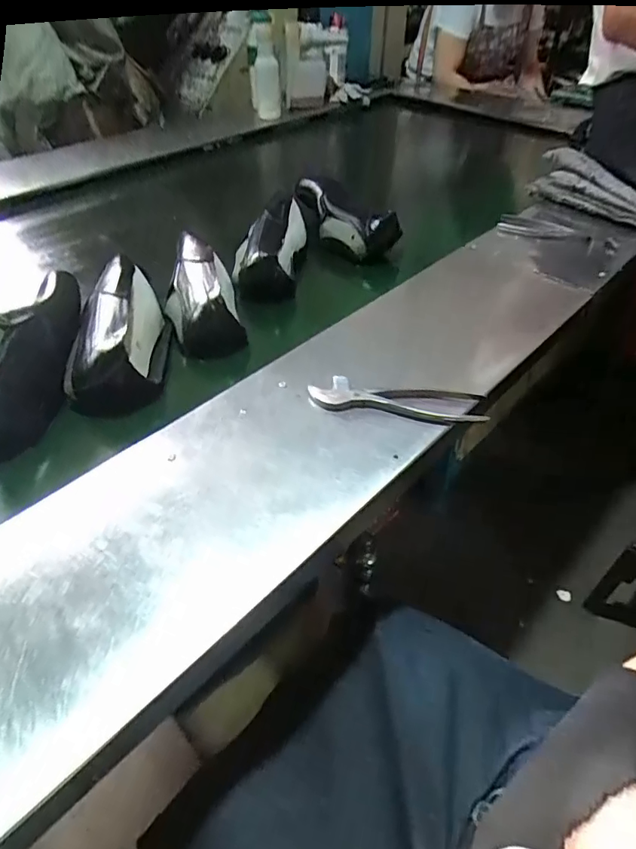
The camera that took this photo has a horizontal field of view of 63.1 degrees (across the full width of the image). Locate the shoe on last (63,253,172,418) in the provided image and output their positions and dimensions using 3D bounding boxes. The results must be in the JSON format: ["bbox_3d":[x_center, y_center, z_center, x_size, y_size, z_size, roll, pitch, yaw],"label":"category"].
[{"bbox_3d":[-0.251,-0.130,0.675,0.101,0.087,0.256,-4,43,-7],"label":"shoe on last"}]

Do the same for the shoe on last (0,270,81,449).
[{"bbox_3d":[-0.344,-0.089,0.617,0.093,0.098,0.254,-1,43,-4],"label":"shoe on last"}]

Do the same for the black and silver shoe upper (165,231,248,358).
[{"bbox_3d":[-0.165,-0.193,0.746,0.103,0.080,0.217,-7,44,-10],"label":"black and silver shoe upper"}]

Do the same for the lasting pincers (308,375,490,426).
[{"bbox_3d":[0.086,-0.031,0.575,0.191,0.029,0.048,7,43,4],"label":"lasting pincers"}]

